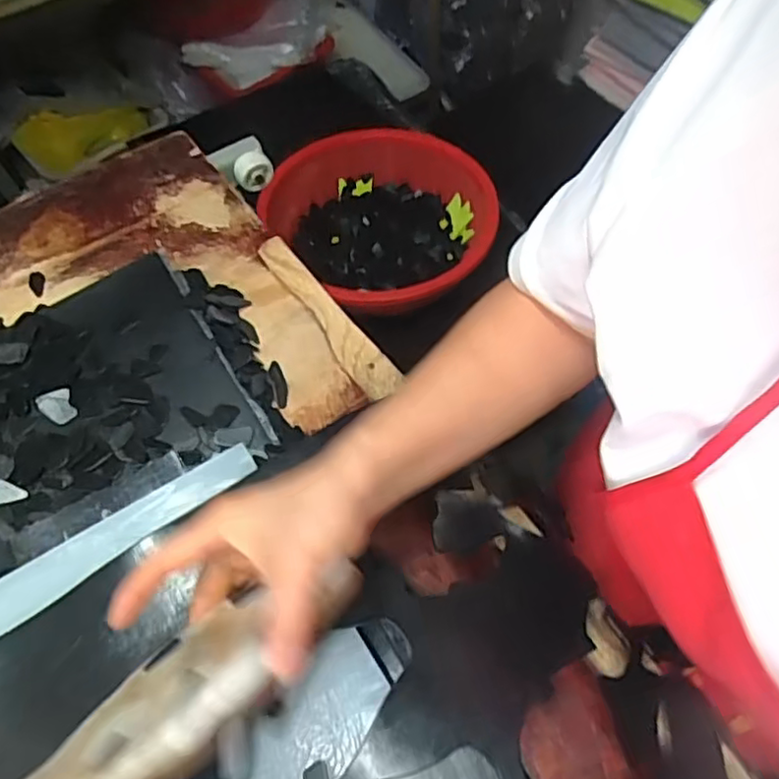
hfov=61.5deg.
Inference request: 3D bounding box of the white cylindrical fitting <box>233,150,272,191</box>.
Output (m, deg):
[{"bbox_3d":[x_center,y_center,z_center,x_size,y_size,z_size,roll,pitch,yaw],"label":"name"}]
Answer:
[{"bbox_3d":[-0.164,-0.261,0.782,0.043,0.041,0.027,-28,61,-15],"label":"white cylindrical fitting"}]

